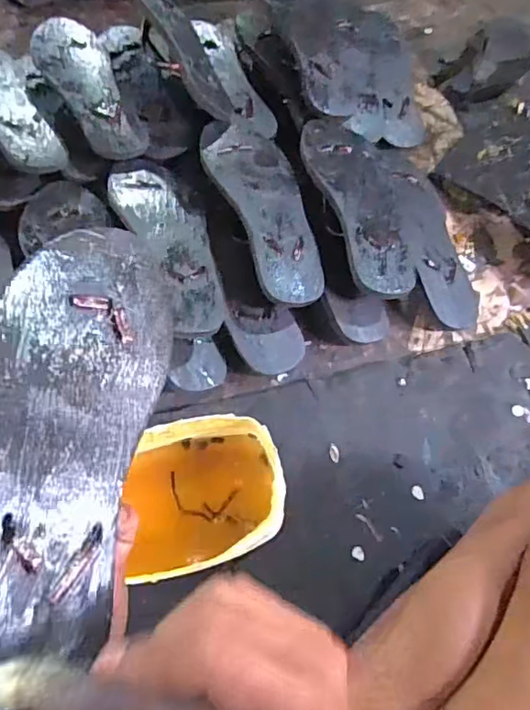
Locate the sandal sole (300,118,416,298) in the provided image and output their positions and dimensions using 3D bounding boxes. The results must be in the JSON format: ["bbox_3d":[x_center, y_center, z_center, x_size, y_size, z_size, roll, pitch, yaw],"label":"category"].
[{"bbox_3d":[0.119,-0.181,0.646,0.113,0.019,0.243,-9,66,-25],"label":"sandal sole"}]

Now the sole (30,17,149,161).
[{"bbox_3d":[-0.218,-0.332,0.685,0.083,0.019,0.227,-23,73,-26],"label":"sole"}]

